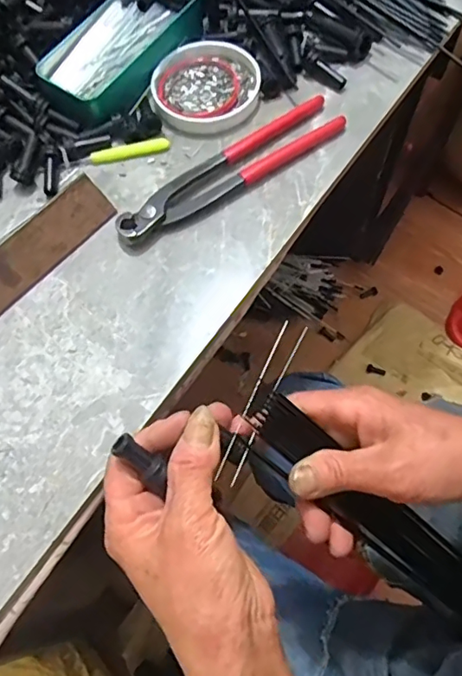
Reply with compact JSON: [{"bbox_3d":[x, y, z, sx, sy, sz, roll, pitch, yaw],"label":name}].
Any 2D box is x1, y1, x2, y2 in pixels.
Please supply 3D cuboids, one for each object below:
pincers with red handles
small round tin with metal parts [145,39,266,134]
[{"bbox_3d":[0.001,-0.130,0.405,0.194,0.014,0.041,-36,69,-11],"label":"pincers with red handles"},{"bbox_3d":[-0.020,-0.209,0.438,0.083,0.014,0.086,-1,67,3],"label":"small round tin with metal parts"}]

